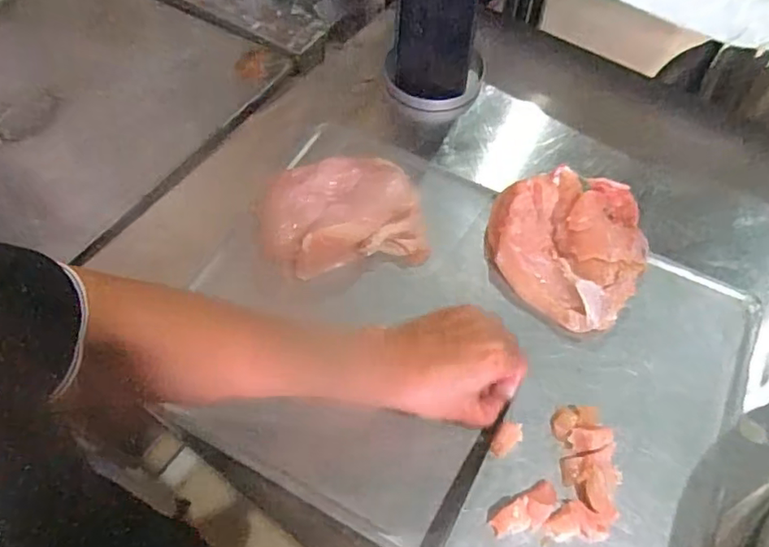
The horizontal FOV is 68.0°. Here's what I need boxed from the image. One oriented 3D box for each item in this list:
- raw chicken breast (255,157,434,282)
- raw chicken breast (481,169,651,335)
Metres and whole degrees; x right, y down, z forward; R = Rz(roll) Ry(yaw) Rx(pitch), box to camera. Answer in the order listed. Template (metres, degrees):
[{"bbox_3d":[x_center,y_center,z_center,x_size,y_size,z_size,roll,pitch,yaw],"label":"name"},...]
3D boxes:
[{"bbox_3d":[-0.040,-0.061,0.530,0.144,0.038,0.117,-9,59,-4],"label":"raw chicken breast"},{"bbox_3d":[0.167,-0.035,0.514,0.137,0.029,0.146,0,59,1],"label":"raw chicken breast"}]

